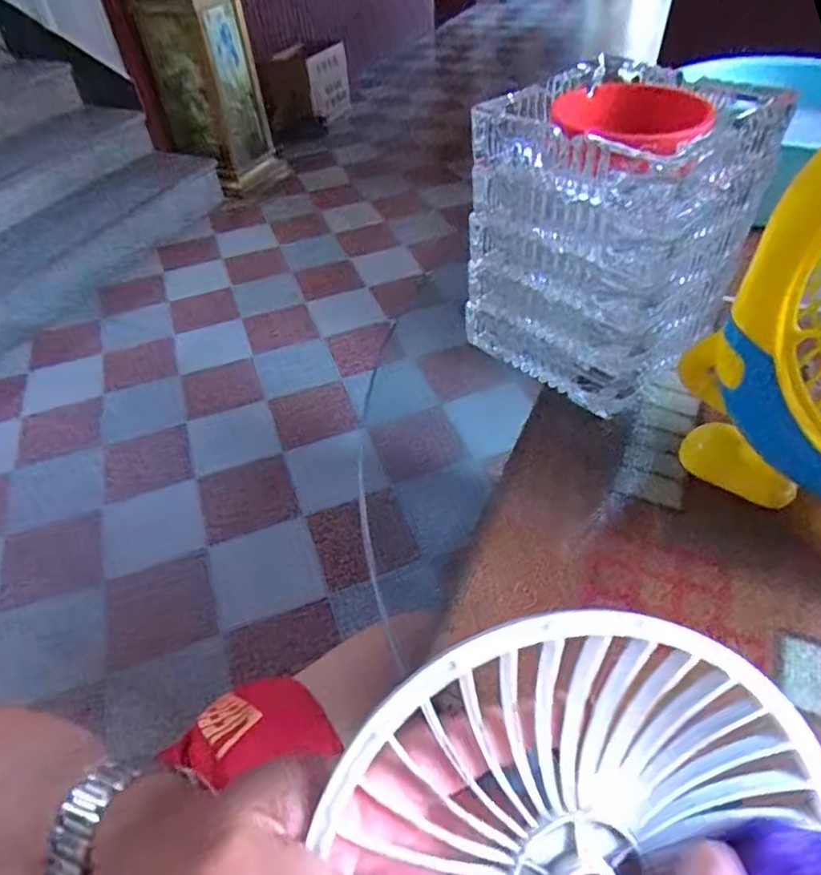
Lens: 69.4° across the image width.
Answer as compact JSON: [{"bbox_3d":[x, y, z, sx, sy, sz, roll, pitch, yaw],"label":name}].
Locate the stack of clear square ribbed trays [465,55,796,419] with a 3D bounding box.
[{"bbox_3d":[0.136,-0.143,0.429,0.124,0.174,0.149,-35,53,-26],"label":"stack of clear square ribbed trays"}]

